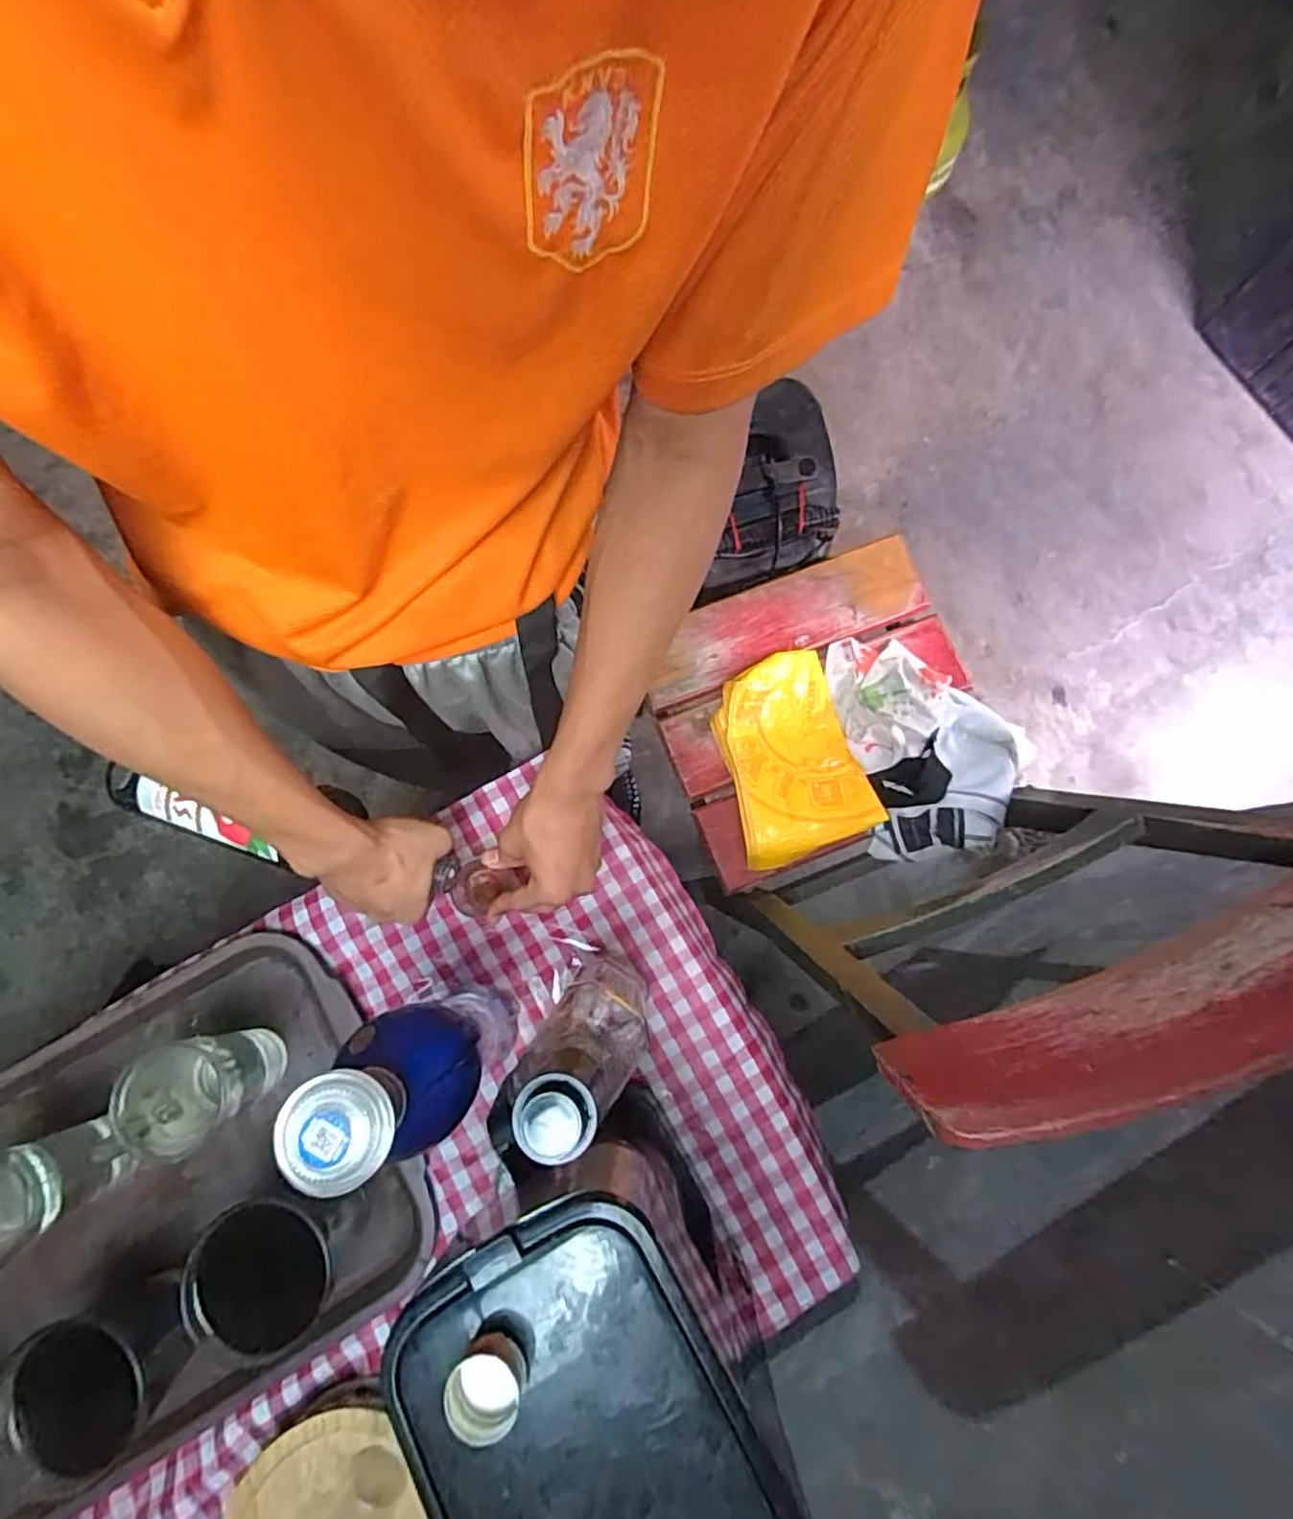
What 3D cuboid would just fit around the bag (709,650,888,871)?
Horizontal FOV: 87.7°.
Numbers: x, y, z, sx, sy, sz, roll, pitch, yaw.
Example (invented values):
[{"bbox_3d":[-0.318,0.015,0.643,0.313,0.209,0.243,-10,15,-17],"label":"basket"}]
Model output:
[{"bbox_3d":[0.173,-0.009,0.830,0.159,0.043,0.246,-16,79,-3],"label":"bag"}]

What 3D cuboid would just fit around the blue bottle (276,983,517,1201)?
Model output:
[{"bbox_3d":[-0.134,0.188,0.427,0.060,0.262,0.062,0,78,0],"label":"blue bottle"}]

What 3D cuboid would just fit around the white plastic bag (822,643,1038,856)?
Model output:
[{"bbox_3d":[0.359,-0.029,0.838,0.212,0.051,0.283,-11,78,-2],"label":"white plastic bag"}]

